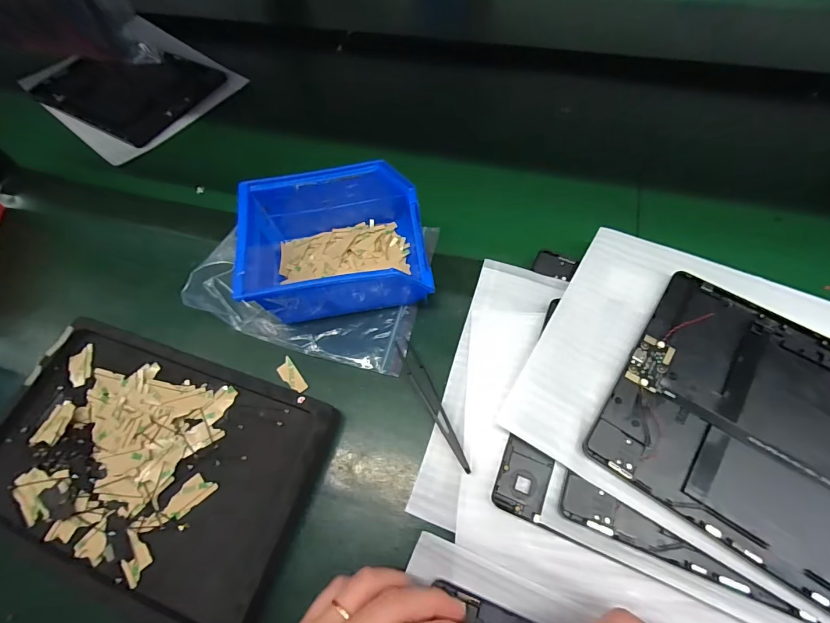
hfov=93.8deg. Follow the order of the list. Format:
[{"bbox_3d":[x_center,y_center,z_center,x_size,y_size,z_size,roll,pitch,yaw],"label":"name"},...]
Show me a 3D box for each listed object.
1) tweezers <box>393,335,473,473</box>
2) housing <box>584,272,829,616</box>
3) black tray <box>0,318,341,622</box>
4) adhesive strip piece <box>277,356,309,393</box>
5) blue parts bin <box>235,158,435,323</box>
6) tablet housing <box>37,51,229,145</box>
[{"bbox_3d":[0.011,0.066,0.291,0.013,0.014,0.112,-22,62,-8],"label":"tweezers"},{"bbox_3d":[0.252,0.090,0.235,0.244,0.012,0.164,31,67,19],"label":"housing"},{"bbox_3d":[-0.208,0.110,0.294,0.300,0.023,0.157,16,63,12],"label":"black tray"},{"bbox_3d":[-0.103,0.054,0.322,0.014,0.004,0.035,-36,65,-16],"label":"adhesive strip piece"},{"bbox_3d":[-0.061,-0.053,0.325,0.137,0.083,0.112,-8,61,0],"label":"blue parts bin"},{"bbox_3d":[-0.414,-0.326,0.563,0.272,0.015,0.160,27,66,17],"label":"tablet housing"}]

